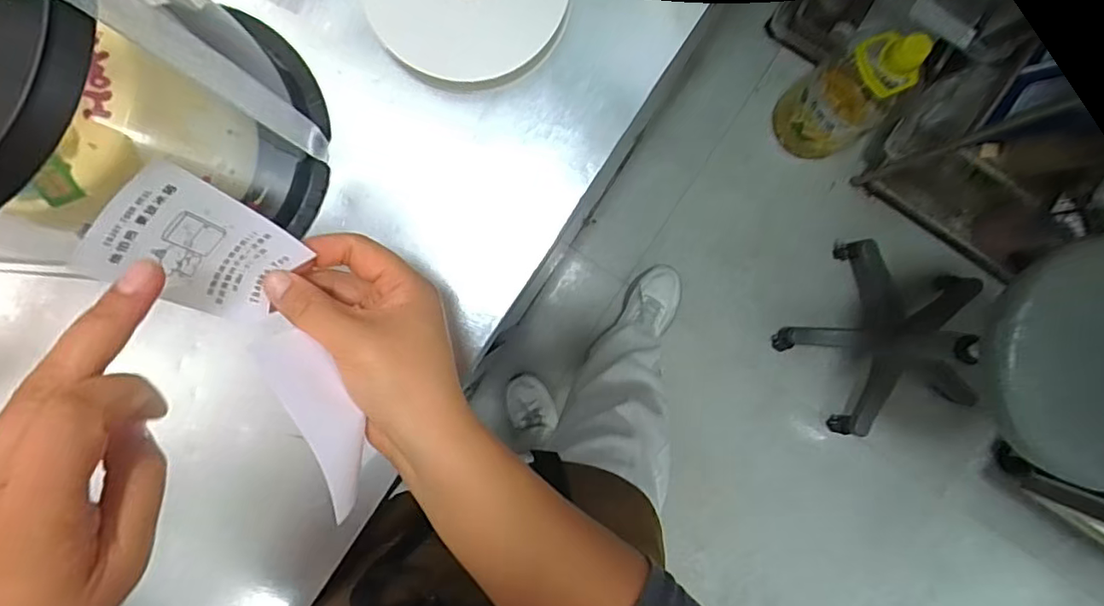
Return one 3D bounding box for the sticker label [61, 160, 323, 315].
[{"bbox_3d":[-0.154,-0.023,0.251,0.007,0.085,0.052,33,86,23],"label":"sticker label"}]

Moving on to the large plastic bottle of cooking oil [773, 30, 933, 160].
[{"bbox_3d":[0.534,-0.378,1.041,0.114,0.332,0.151,-44,90,1],"label":"large plastic bottle of cooking oil"}]

